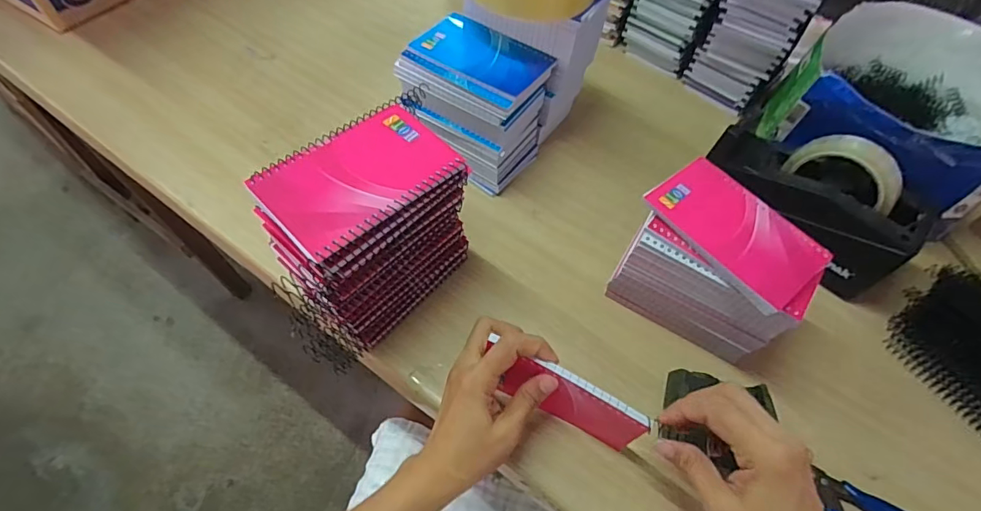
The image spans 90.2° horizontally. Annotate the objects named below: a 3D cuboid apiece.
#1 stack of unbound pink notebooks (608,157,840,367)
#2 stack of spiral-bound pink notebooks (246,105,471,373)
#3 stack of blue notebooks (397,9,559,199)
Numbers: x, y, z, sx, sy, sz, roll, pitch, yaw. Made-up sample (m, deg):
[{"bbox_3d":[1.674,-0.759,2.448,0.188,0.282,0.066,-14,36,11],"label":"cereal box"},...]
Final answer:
[{"bbox_3d":[0.191,0.013,0.428,0.133,0.119,0.091,34,62,19],"label":"stack of unbound pink notebooks"},{"bbox_3d":[-0.097,-0.012,0.407,0.092,0.165,0.139,40,64,21],"label":"stack of spiral-bound pink notebooks"},{"bbox_3d":[-0.018,-0.162,0.535,0.136,0.122,0.110,33,61,18],"label":"stack of blue notebooks"}]

